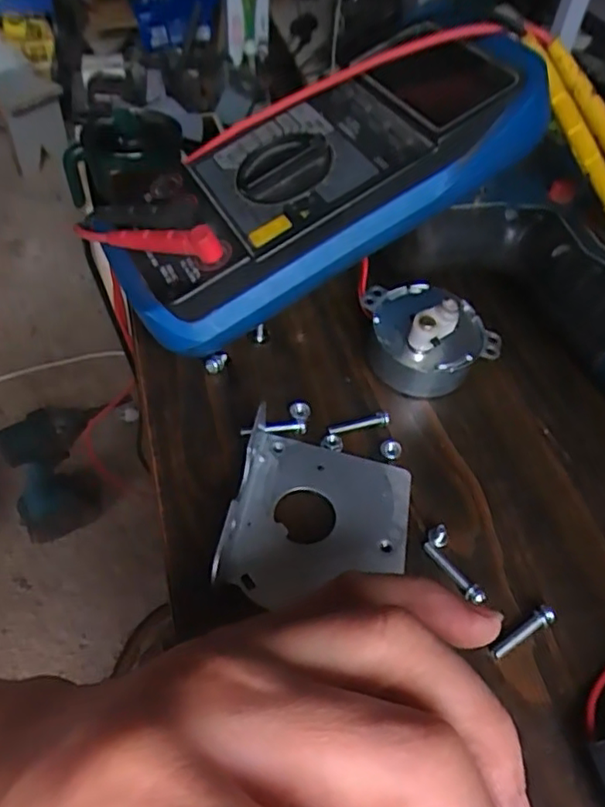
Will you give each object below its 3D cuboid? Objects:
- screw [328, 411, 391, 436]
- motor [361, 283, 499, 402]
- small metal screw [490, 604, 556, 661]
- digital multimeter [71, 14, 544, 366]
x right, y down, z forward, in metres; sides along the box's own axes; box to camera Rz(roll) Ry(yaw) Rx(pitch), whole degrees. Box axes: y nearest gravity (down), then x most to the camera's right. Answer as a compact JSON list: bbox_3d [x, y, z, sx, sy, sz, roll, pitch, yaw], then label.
[{"bbox_3d":[0.024,0.009,0.257,0.027,0.004,0.006,-11,52,-15],"label":"screw"},{"bbox_3d":[0.056,-0.034,0.272,0.050,0.043,0.047,-8,51,-13],"label":"motor"},{"bbox_3d":[0.073,0.076,0.205,0.027,0.006,0.006,-24,56,-24],"label":"small metal screw"},{"bbox_3d":[0.005,-0.103,0.270,0.195,0.040,0.094,-32,60,-1],"label":"digital multimeter"}]

